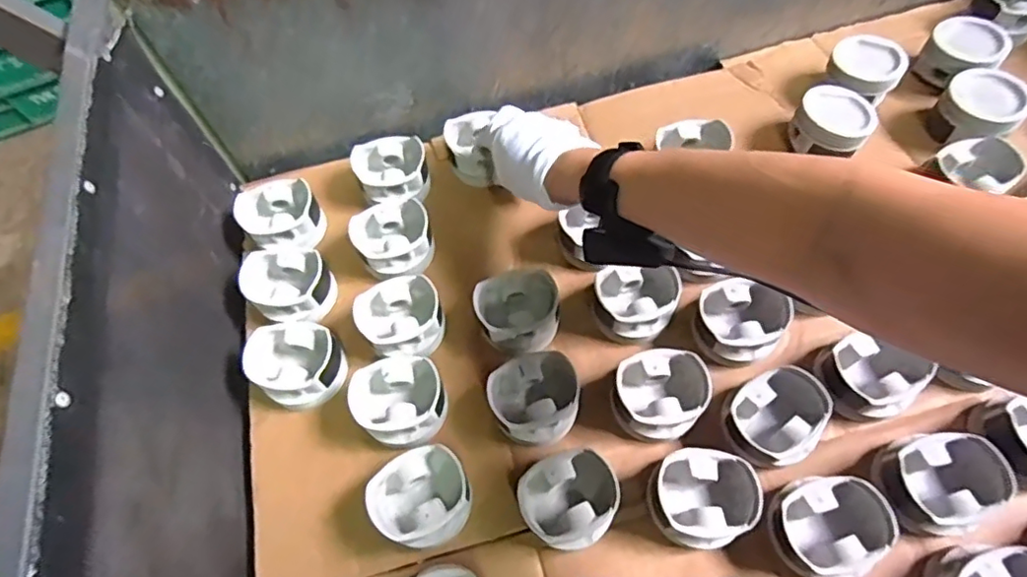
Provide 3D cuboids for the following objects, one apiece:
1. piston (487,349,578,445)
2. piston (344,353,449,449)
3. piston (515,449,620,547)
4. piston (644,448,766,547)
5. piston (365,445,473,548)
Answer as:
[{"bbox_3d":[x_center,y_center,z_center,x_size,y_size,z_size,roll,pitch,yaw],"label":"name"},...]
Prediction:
[{"bbox_3d":[0.021,0.096,0.500,0.079,0.037,0.072,-27,63,-10],"label":"piston"},{"bbox_3d":[-0.097,0.101,0.510,0.078,0.043,0.074,-2,62,3],"label":"piston"},{"bbox_3d":[0.045,0.165,0.460,0.079,0.038,0.070,-38,66,-15],"label":"piston"},{"bbox_3d":[0.151,0.167,0.463,0.080,0.041,0.074,-26,63,-10],"label":"piston"},{"bbox_3d":[-0.073,0.170,0.468,0.079,0.041,0.072,-2,62,3],"label":"piston"}]

